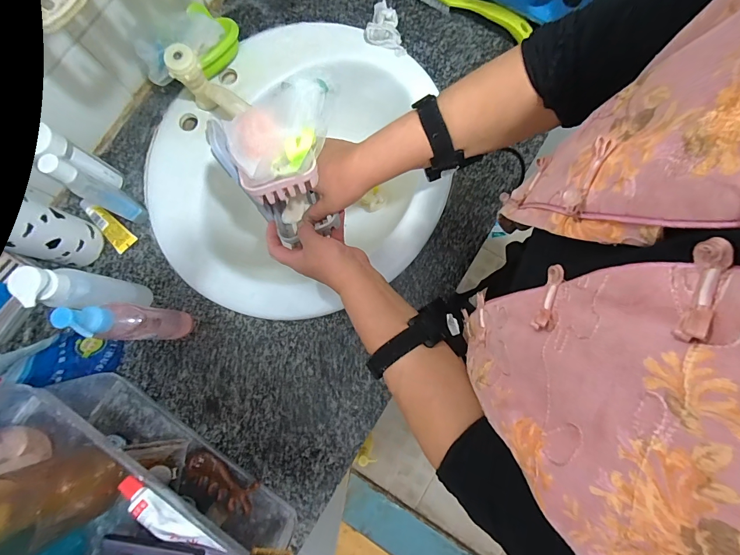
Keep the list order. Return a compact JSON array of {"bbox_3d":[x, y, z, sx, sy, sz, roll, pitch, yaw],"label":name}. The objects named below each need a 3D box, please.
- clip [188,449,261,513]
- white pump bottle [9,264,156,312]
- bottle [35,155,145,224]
[{"bbox_3d":[-0.190,0.262,0.456,0.098,0.033,0.042,29,81,5],"label":"clip"},{"bbox_3d":[-0.329,0.018,0.426,0.043,0.167,0.045,0,80,0],"label":"white pump bottle"},{"bbox_3d":[-0.362,-0.115,0.466,0.058,0.133,0.029,30,81,5],"label":"bottle"}]

